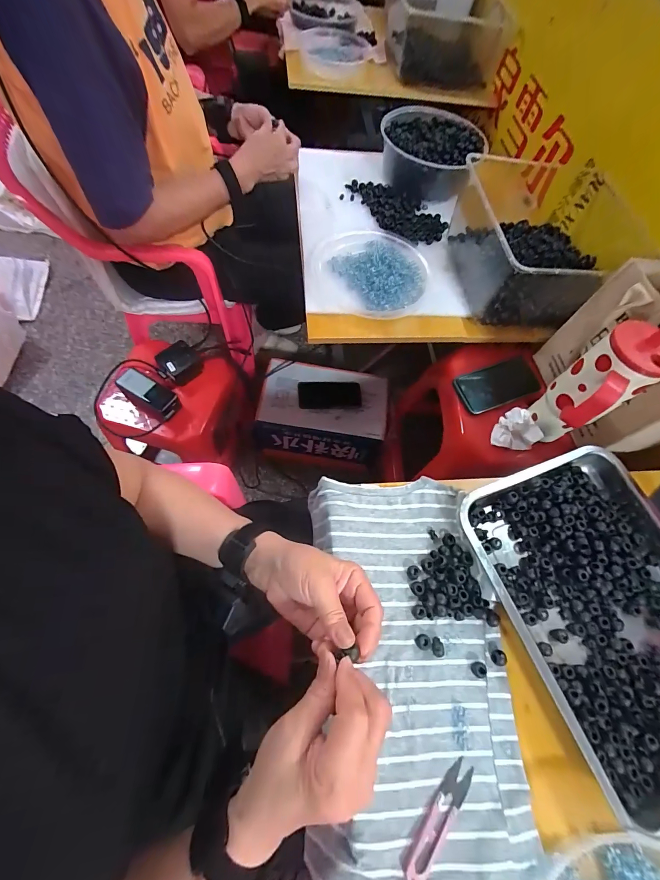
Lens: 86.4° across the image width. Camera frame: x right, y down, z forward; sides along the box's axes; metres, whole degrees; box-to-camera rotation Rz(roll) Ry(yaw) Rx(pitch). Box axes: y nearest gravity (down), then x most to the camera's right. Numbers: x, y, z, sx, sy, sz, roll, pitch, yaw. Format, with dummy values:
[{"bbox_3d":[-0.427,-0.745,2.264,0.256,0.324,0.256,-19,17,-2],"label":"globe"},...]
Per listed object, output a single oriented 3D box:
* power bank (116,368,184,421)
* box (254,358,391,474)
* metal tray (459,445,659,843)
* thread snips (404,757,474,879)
[{"bbox_3d":[-0.390,-0.099,0.761,0.140,0.038,0.061,33,67,9],"label":"power bank"},{"bbox_3d":[-0.024,-0.066,0.984,0.331,0.158,0.231,6,65,-3],"label":"box"},{"bbox_3d":[0.346,0.189,0.419,0.291,0.038,0.350,-17,68,-13],"label":"metal tray"},{"bbox_3d":[0.105,0.360,0.331,0.024,0.007,0.102,40,68,12],"label":"thread snips"}]

